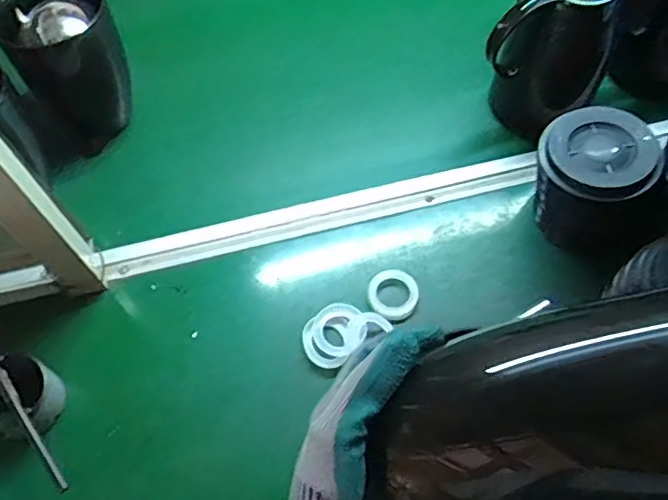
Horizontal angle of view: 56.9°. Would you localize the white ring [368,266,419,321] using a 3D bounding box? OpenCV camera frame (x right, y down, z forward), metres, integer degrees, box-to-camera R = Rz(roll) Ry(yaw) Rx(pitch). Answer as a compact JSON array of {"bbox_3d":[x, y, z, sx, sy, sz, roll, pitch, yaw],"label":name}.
[{"bbox_3d":[0.070,0.050,0.710,0.060,0.012,0.060,0,62,1],"label":"white ring"}]

